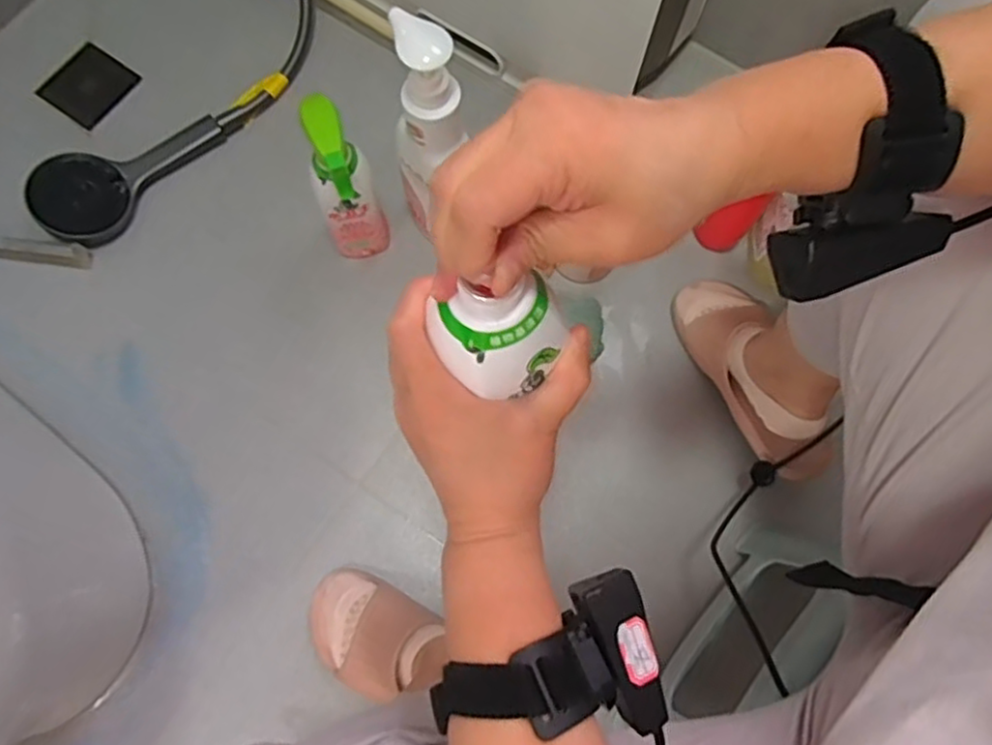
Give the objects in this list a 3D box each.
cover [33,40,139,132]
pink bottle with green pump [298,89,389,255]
[{"bbox_3d":[-0.542,-0.384,0.913,0.101,0.005,0.102,32,78,7],"label":"cover"},{"bbox_3d":[-0.157,-0.193,0.720,0.064,0.225,0.087,-20,77,-6],"label":"pink bottle with green pump"}]

